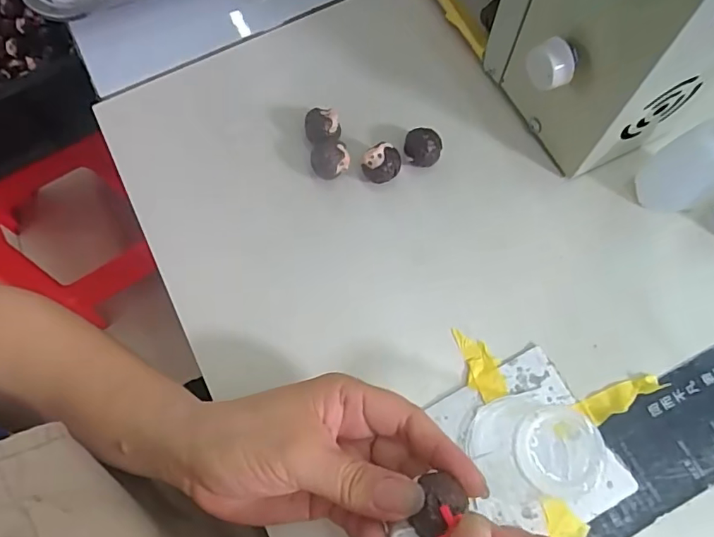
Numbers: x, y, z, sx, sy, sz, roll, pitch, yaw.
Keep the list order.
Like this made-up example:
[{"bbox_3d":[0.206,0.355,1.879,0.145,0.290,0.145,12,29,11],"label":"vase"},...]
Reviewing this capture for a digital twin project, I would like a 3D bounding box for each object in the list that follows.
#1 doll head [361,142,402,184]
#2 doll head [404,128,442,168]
[{"bbox_3d":[0.016,-0.065,0.338,0.024,0.027,0.020,-35,72,-11],"label":"doll head"},{"bbox_3d":[0.043,-0.079,0.343,0.023,0.027,0.021,6,69,4],"label":"doll head"}]

